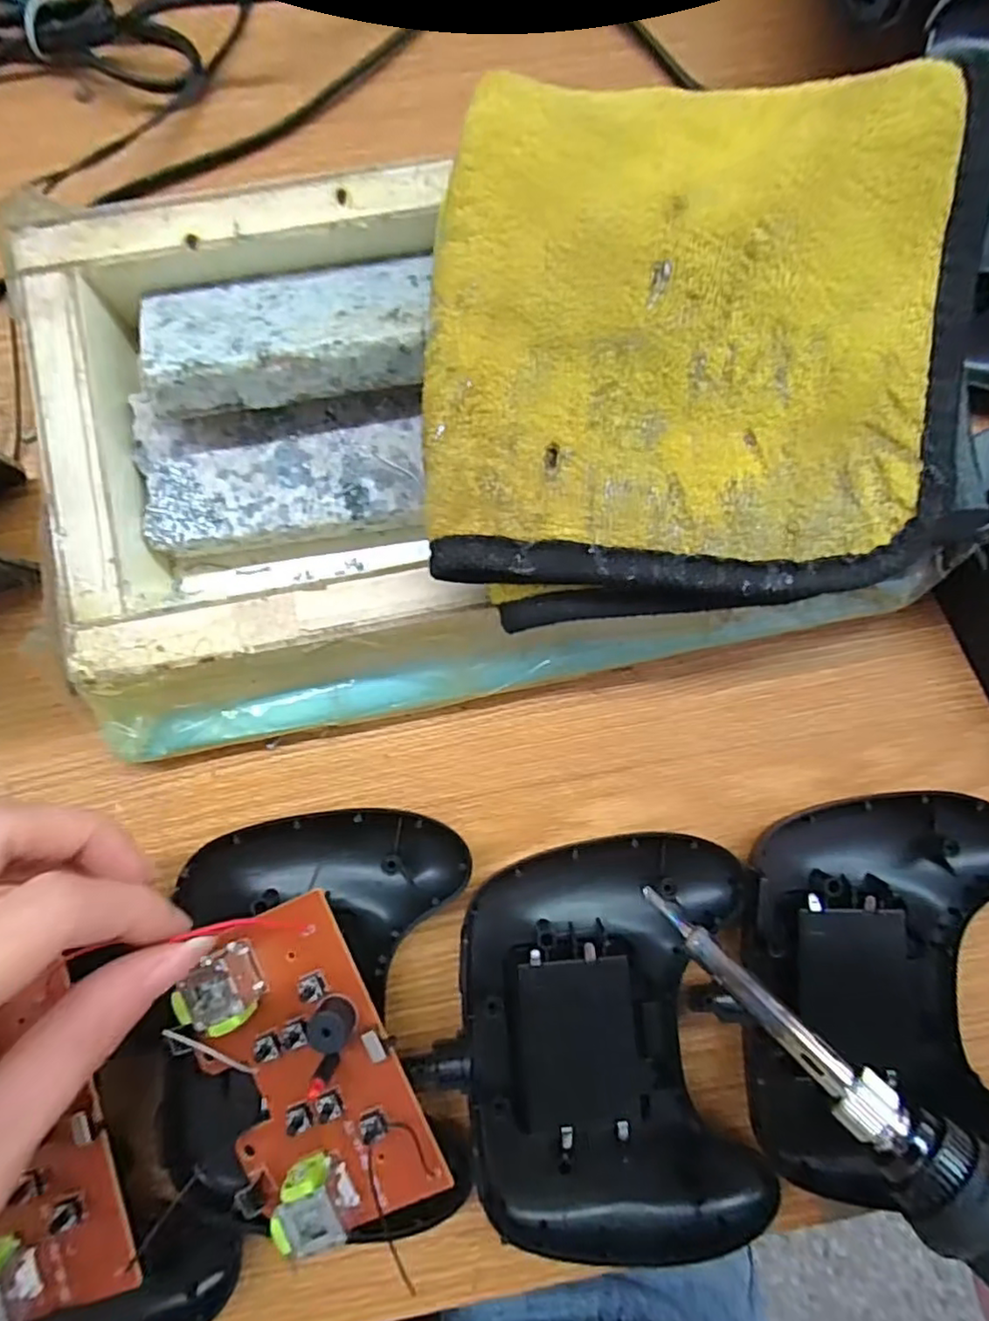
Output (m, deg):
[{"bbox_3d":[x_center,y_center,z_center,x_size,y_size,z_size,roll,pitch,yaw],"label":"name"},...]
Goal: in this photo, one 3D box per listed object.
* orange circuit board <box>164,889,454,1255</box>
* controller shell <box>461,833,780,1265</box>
[{"bbox_3d":[-0.056,0.119,0.182,0.054,0.015,0.088,-24,87,-3],"label":"orange circuit board"},{"bbox_3d":[0.037,0.123,0.203,0.087,0.020,0.130,-4,87,-2],"label":"controller shell"}]

